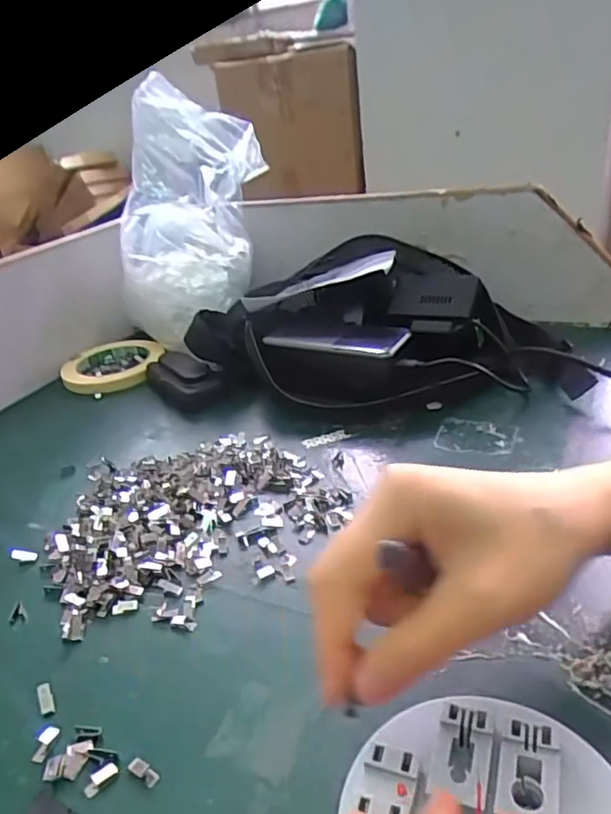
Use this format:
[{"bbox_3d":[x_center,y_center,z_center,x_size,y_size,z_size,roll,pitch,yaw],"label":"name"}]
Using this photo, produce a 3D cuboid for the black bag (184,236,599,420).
[{"bbox_3d":[0.063,-0.071,0.553,0.339,0.122,0.180,-2,20,17],"label":"black bag"}]

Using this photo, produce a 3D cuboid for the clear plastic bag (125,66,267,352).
[{"bbox_3d":[-0.118,-0.207,0.642,0.163,0.233,0.120,-14,20,-17],"label":"clear plastic bag"}]

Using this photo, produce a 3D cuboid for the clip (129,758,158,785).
[{"bbox_3d":[-0.069,0.156,0.258,0.015,0.004,0.006,22,31,25],"label":"clip"}]

